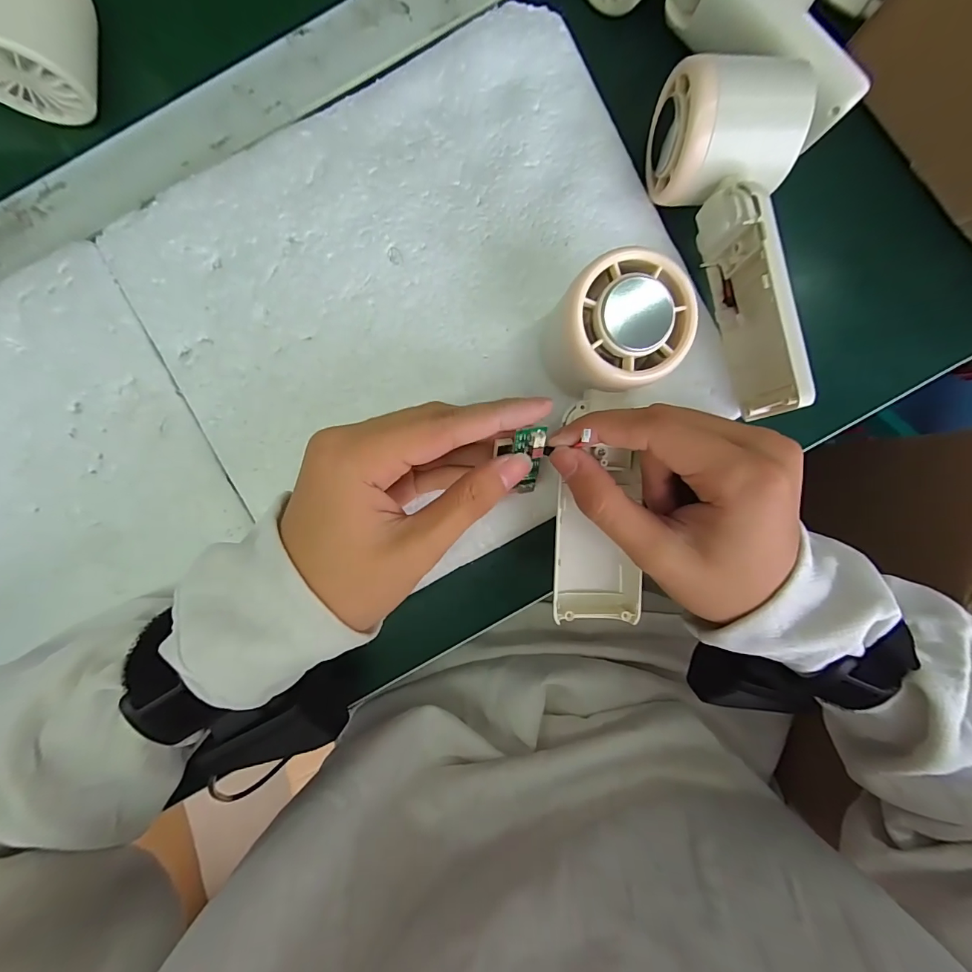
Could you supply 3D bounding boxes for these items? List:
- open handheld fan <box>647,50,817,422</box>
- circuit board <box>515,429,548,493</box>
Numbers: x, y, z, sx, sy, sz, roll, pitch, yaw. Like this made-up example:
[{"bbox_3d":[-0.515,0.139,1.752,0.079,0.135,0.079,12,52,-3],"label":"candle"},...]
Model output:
[{"bbox_3d":[0.131,-0.115,0.209,0.063,0.047,0.158,-21,92,0],"label":"open handheld fan"},{"bbox_3d":[0.020,-0.011,0.204,0.014,0.037,0.006,1,47,0],"label":"circuit board"}]

